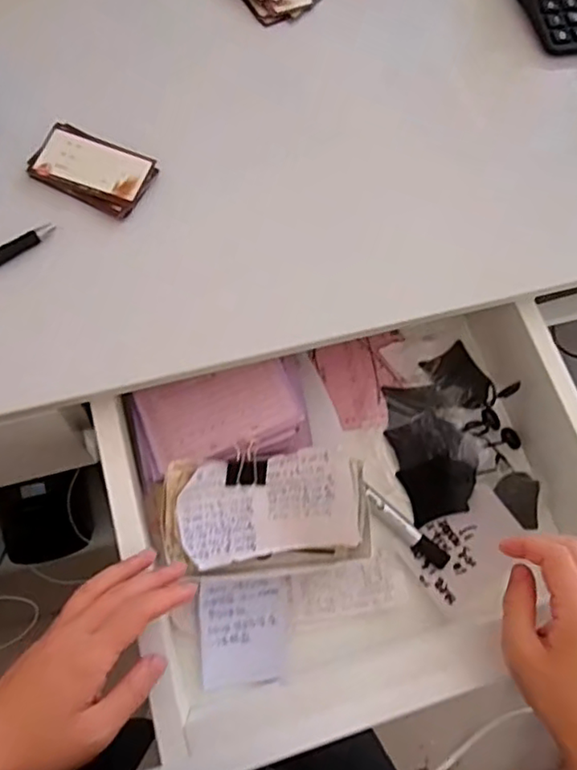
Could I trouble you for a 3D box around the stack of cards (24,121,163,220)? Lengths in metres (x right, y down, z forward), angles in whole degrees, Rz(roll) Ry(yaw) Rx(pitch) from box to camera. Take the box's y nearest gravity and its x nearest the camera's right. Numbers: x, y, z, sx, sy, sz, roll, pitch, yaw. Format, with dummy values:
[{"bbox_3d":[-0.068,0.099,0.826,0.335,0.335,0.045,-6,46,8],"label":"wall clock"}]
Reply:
[{"bbox_3d":[-0.158,-0.174,0.490,0.092,0.007,0.057,25,75,1],"label":"stack of cards"}]

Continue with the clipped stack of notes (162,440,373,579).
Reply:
[{"bbox_3d":[-0.016,0.100,0.488,0.162,0.039,0.094,3,86,-12],"label":"clipped stack of notes"}]

